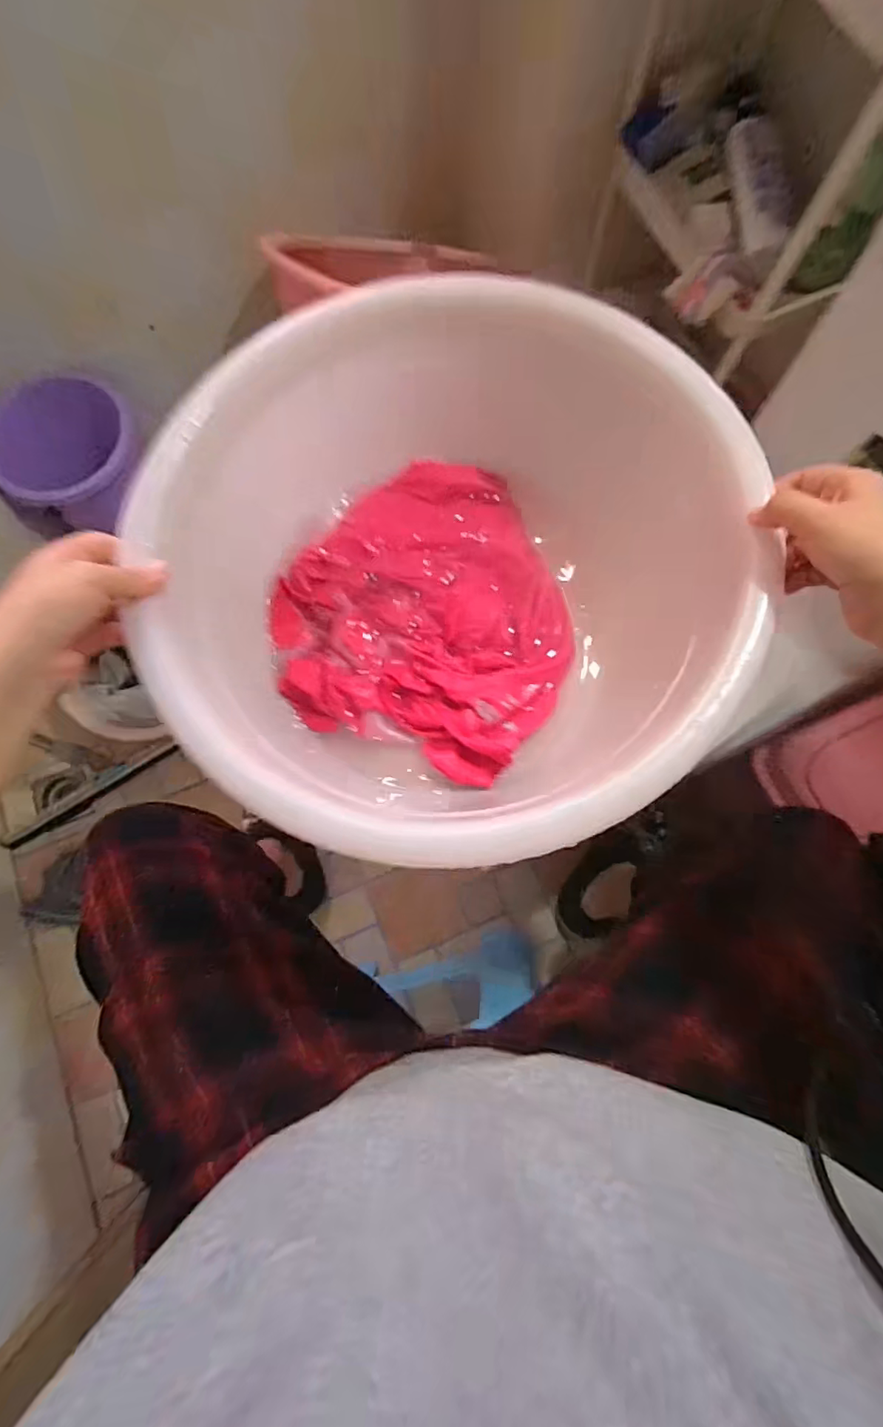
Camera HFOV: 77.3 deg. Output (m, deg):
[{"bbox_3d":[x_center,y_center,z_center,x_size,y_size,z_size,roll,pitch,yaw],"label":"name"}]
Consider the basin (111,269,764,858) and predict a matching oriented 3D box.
[{"bbox_3d":[0.007,-0.118,0.464,0.429,0.183,0.437,0,78,1],"label":"basin"}]

